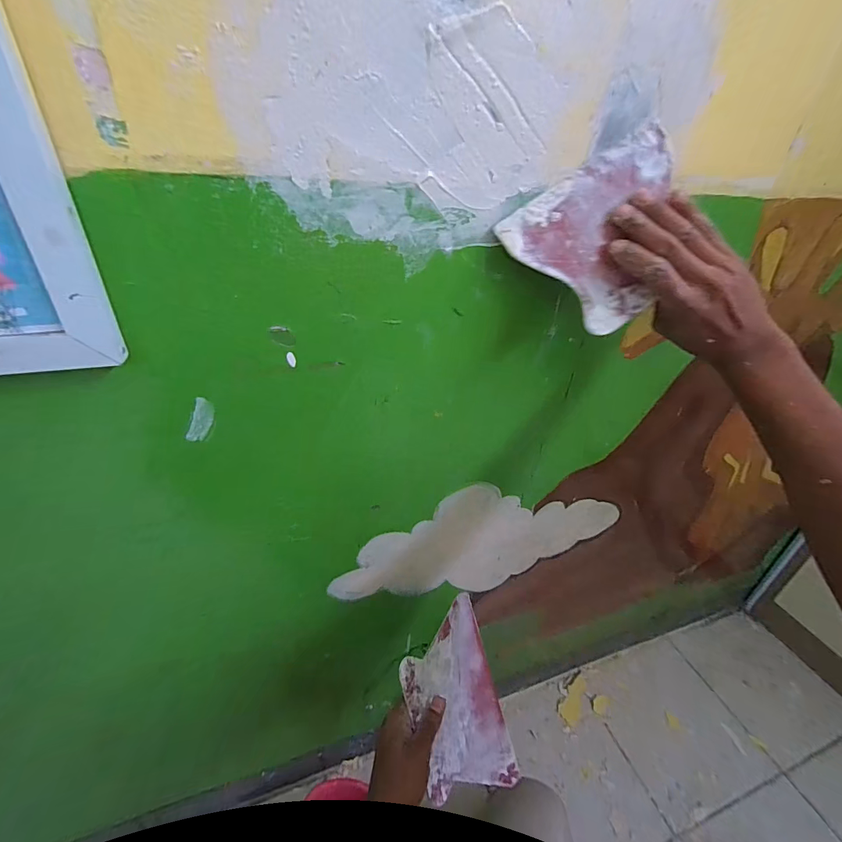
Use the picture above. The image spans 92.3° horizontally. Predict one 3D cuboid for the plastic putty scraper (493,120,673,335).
[{"bbox_3d":[0.171,-0.164,0.357,0.165,0.131,0.007,-36,1,-2],"label":"plastic putty scraper"}]

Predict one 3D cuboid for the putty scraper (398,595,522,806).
[{"bbox_3d":[0.045,0.346,0.495,0.130,0.007,0.209,-4,72,-41],"label":"putty scraper"}]

